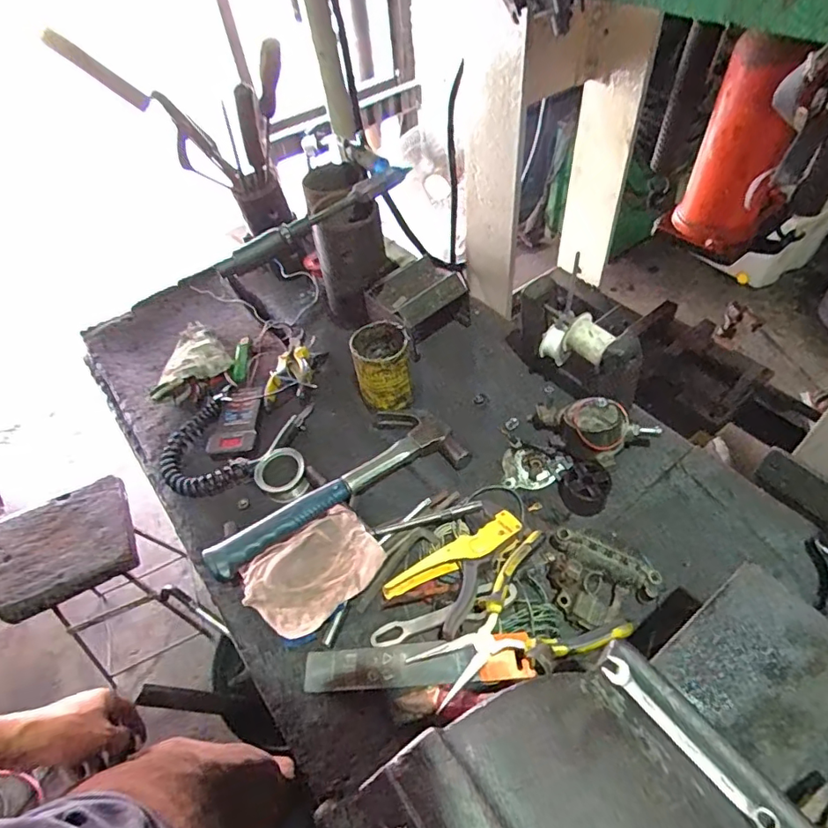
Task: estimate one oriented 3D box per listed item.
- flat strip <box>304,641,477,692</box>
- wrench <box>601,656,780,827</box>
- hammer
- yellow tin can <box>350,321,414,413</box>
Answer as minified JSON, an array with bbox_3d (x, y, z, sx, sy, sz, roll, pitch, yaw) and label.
[{"bbox_3d":[-0.027,0.246,0.513,0.174,0.009,0.036,-13,51,18],"label":"flat strip"},{"bbox_3d":[0.163,0.195,0.317,0.016,0.004,0.111,-35,56,-20],"label":"wrench"},{"bbox_3d":[-0.101,0.076,0.648,0.322,0.039,0.123,-28,53,-15],"label":"hammer"},{"bbox_3d":[-0.043,-0.063,0.719,0.078,0.096,0.080,-10,51,-2],"label":"yellow tin can"}]

